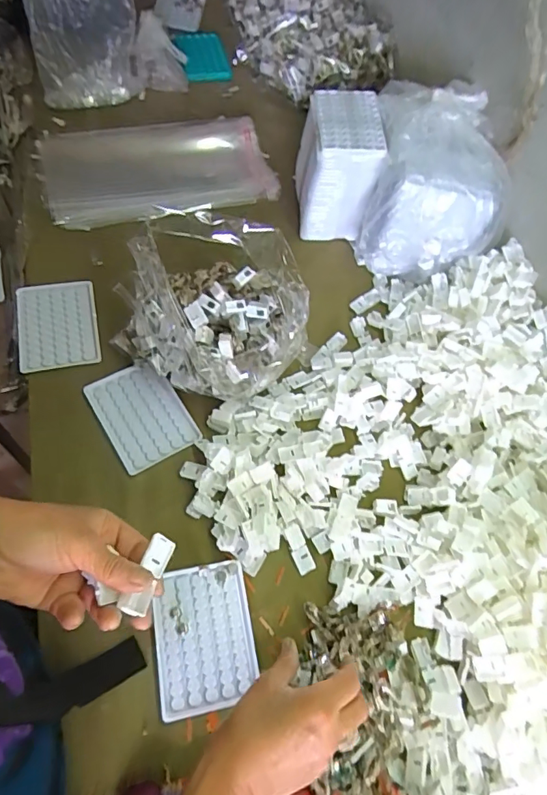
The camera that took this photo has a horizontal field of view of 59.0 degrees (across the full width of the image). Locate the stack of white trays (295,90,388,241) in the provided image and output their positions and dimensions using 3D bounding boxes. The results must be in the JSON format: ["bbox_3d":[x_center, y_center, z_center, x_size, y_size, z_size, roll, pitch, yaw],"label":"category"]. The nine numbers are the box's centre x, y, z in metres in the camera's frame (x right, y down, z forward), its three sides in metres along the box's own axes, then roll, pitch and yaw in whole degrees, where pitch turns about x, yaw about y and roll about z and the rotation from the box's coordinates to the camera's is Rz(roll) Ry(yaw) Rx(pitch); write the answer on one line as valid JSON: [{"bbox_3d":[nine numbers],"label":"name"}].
[{"bbox_3d":[0.087,-0.329,0.699,0.097,0.152,0.124,0,63,-6],"label":"stack of white trays"}]

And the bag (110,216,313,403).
[{"bbox_3d":[-0.068,-0.101,0.572,0.210,0.137,0.172,19,62,1],"label":"bag"}]

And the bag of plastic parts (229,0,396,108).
[{"bbox_3d":[0.052,-0.700,0.894,0.240,0.084,0.394,-11,66,-14],"label":"bag of plastic parts"}]

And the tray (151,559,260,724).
[{"bbox_3d":[-0.069,0.236,0.479,0.093,0.006,0.128,-7,65,-12],"label":"tray"}]

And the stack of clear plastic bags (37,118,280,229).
[{"bbox_3d":[-0.176,-0.359,0.744,0.341,0.032,0.171,-10,65,-13],"label":"stack of clear plastic bags"}]

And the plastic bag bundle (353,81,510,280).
[{"bbox_3d":[0.220,-0.299,0.679,0.172,0.182,0.207,9,63,-2],"label":"plastic bag bundle"}]

